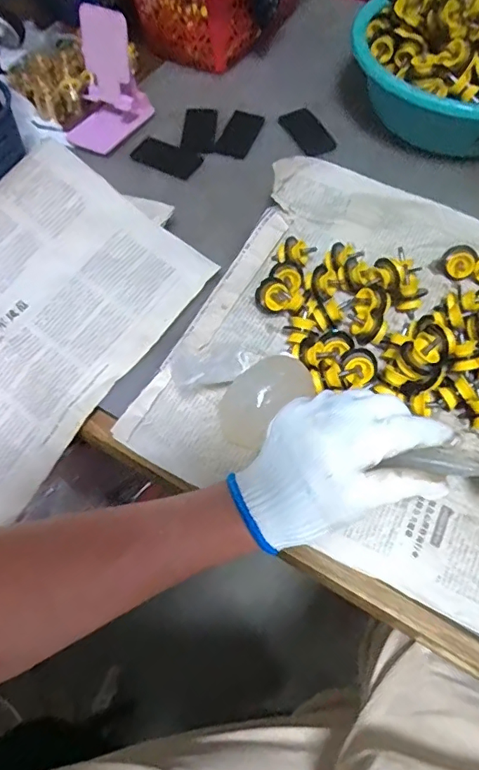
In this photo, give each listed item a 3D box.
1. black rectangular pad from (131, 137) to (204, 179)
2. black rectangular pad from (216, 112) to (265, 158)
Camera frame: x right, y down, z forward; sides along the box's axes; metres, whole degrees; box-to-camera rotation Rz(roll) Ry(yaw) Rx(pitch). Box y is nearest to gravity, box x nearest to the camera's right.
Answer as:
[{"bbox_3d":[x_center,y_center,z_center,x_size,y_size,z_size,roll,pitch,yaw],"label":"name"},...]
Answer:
[{"bbox_3d":[-0.087,-0.272,0.608,0.082,0.005,0.045,26,64,14],"label":"black rectangular pad"},{"bbox_3d":[0.001,-0.315,0.638,0.042,0.006,0.087,15,62,9],"label":"black rectangular pad"}]

